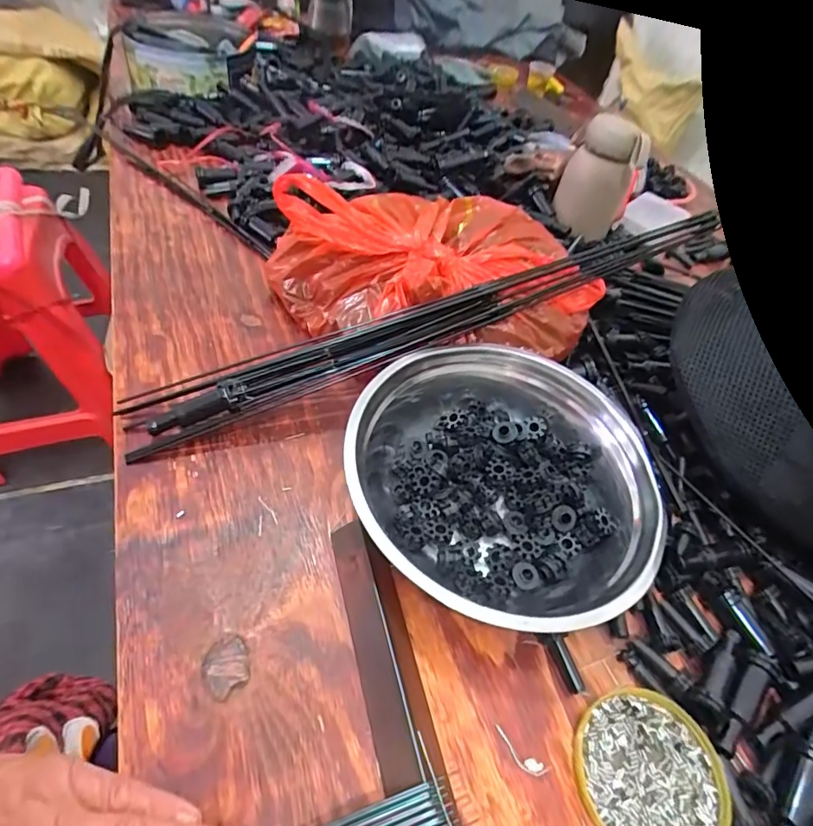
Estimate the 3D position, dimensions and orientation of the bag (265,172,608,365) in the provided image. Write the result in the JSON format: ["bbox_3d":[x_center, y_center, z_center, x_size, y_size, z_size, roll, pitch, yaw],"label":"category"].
[{"bbox_3d":[0.018,-0.134,0.465,0.296,0.098,0.165,7,50,-5],"label":"bag"}]

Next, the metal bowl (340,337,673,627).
[{"bbox_3d":[0.071,0.040,0.363,0.196,0.063,0.225,-19,57,-24],"label":"metal bowl"}]

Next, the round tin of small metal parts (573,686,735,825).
[{"bbox_3d":[0.139,0.206,0.285,0.084,0.008,0.081,5,51,-7],"label":"round tin of small metal parts"}]

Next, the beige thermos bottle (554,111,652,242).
[{"bbox_3d":[0.230,-0.276,0.605,0.086,0.136,0.067,21,50,6],"label":"beige thermos bottle"}]

